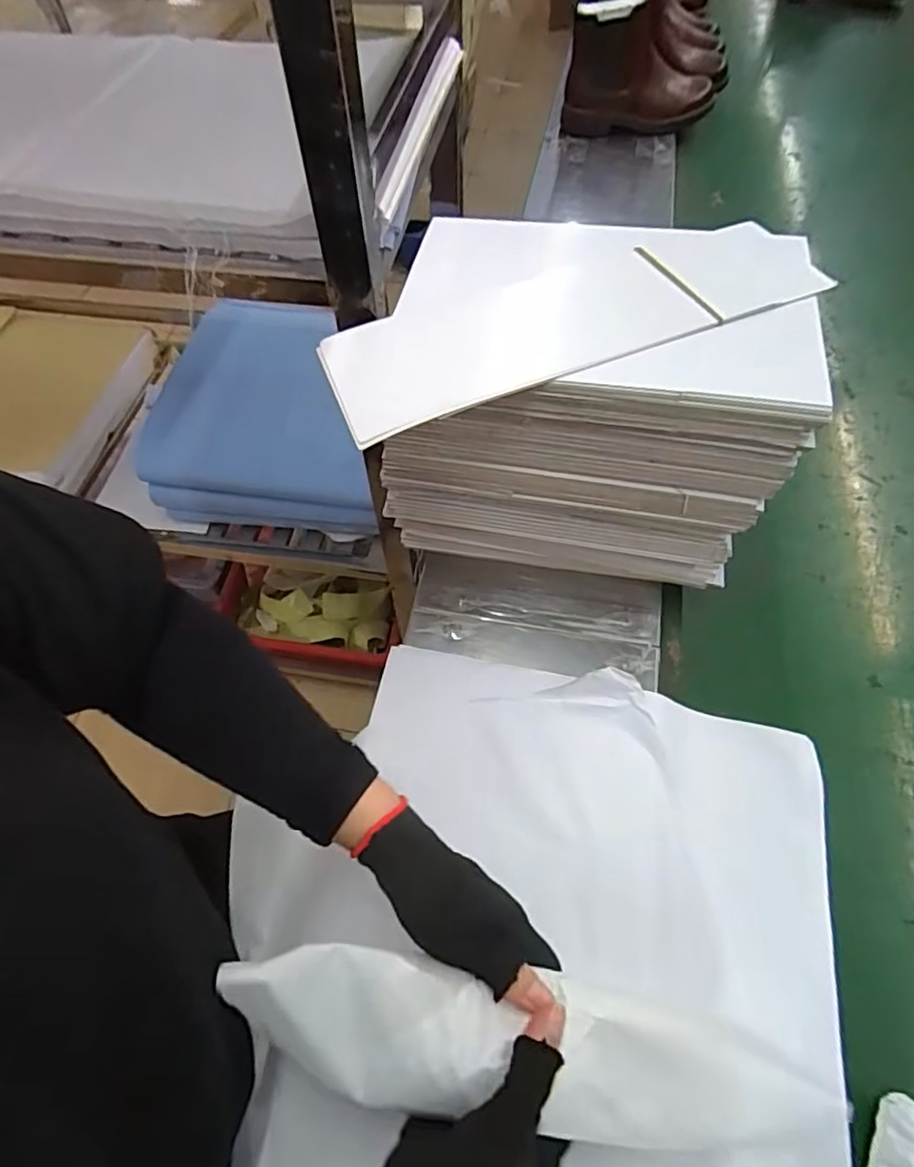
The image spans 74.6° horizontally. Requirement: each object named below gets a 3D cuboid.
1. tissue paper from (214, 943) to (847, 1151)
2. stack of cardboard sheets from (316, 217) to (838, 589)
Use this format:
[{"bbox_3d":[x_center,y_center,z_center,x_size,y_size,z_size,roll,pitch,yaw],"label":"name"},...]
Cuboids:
[{"bbox_3d":[0.039,0.257,0.331,0.321,0.040,0.071,13,60,-4],"label":"tissue paper"},{"bbox_3d":[0.102,-0.146,0.534,0.309,0.239,0.199,9,59,7],"label":"stack of cardboard sheets"}]

